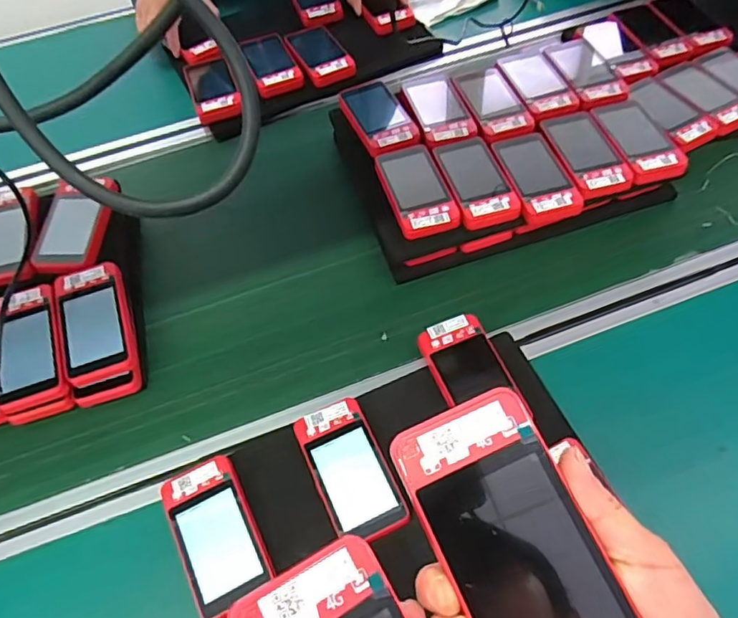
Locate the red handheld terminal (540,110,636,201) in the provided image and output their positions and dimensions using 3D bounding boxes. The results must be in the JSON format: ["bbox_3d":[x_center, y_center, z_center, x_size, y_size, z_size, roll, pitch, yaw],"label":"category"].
[{"bbox_3d":[0.240,-0.177,0.623,0.065,0.012,0.120,-14,60,-5],"label":"red handheld terminal"}]

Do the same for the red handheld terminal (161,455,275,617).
[{"bbox_3d":[-0.127,0.187,0.469,0.061,0.017,0.117,-25,61,-11],"label":"red handheld terminal"}]

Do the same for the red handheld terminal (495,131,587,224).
[{"bbox_3d":[0.183,-0.147,0.614,0.064,0.018,0.119,-13,60,-4],"label":"red handheld terminal"}]

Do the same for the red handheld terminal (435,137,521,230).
[{"bbox_3d":[0.116,-0.141,0.613,0.063,0.014,0.117,-15,60,-5],"label":"red handheld terminal"}]

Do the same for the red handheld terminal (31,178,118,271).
[{"bbox_3d":[-0.319,-0.092,0.609,0.067,0.022,0.117,4,60,6],"label":"red handheld terminal"}]

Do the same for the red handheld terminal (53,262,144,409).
[{"bbox_3d":[-0.264,0.020,0.551,0.067,0.033,0.136,-15,77,-5],"label":"red handheld terminal"}]

